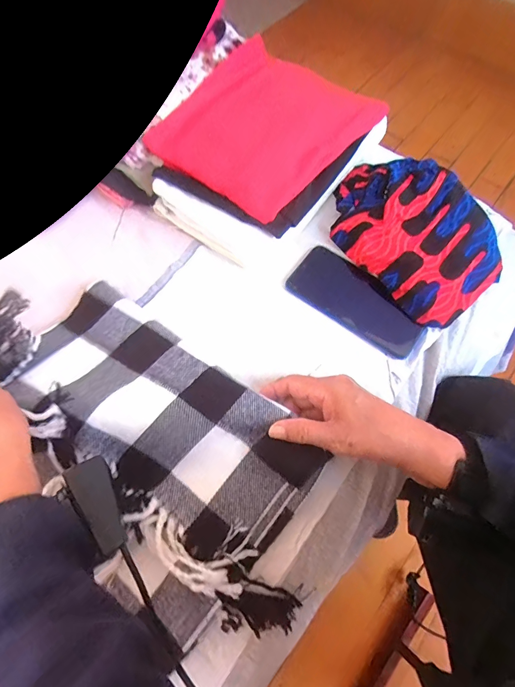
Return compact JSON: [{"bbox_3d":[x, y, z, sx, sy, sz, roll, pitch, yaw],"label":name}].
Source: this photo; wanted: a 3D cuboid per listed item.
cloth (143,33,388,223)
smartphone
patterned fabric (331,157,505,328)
[{"bbox_3d":[0.009,-0.286,0.479,0.225,0.041,0.240,35,70,15],"label":"cloth"},{"bbox_3d":[0.119,-0.054,0.451,0.162,0.009,0.081,34,70,15],"label":"smartphone"},{"bbox_3d":[0.188,-0.144,0.464,0.162,0.055,0.224,-38,70,-15],"label":"patterned fabric"}]

